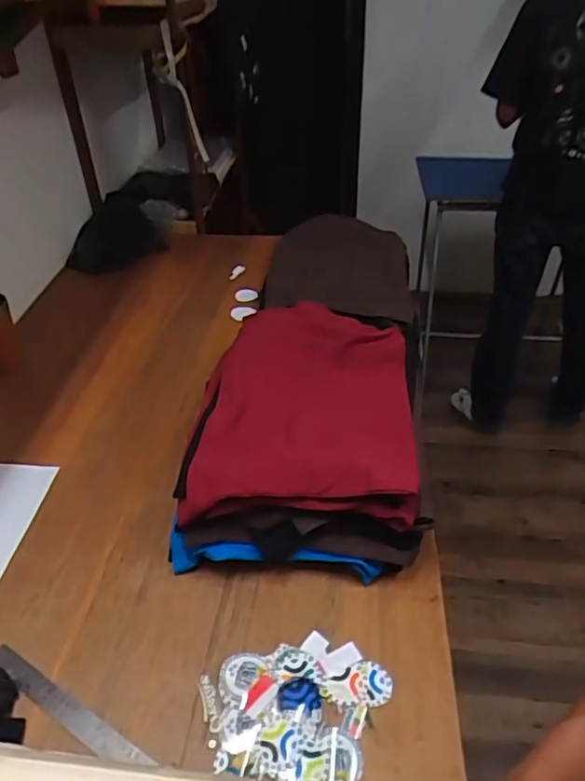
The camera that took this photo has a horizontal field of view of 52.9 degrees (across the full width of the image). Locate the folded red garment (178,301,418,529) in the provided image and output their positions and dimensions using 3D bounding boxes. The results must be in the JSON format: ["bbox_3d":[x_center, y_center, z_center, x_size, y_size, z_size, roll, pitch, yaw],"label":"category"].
[{"bbox_3d":[0.029,0.009,0.958,0.327,0.077,0.507,3,39,6],"label":"folded red garment"}]

